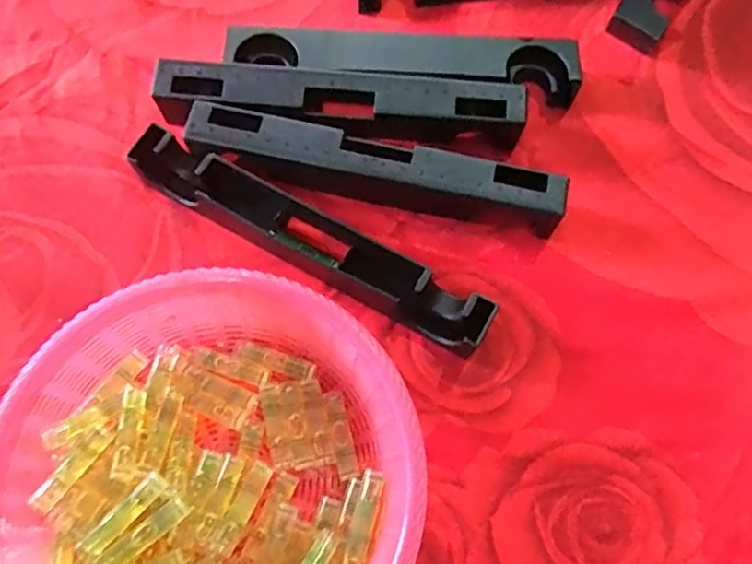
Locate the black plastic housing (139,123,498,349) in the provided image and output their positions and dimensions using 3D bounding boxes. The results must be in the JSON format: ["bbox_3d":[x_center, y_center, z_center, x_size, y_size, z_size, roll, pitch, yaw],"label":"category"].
[{"bbox_3d":[-0.033,-0.022,0.313,0.192,0.028,0.029,28,72,8],"label":"black plastic housing"}]

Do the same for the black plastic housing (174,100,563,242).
[{"bbox_3d":[0.000,-0.057,0.325,0.193,0.030,0.031,12,71,3],"label":"black plastic housing"}]

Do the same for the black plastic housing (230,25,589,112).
[{"bbox_3d":[0.016,-0.125,0.350,0.191,0.026,0.038,0,71,-2],"label":"black plastic housing"}]

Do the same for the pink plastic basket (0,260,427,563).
[{"bbox_3d":[-0.067,0.084,0.261,0.163,0.050,0.166,1,71,-2],"label":"pink plastic basket"}]

